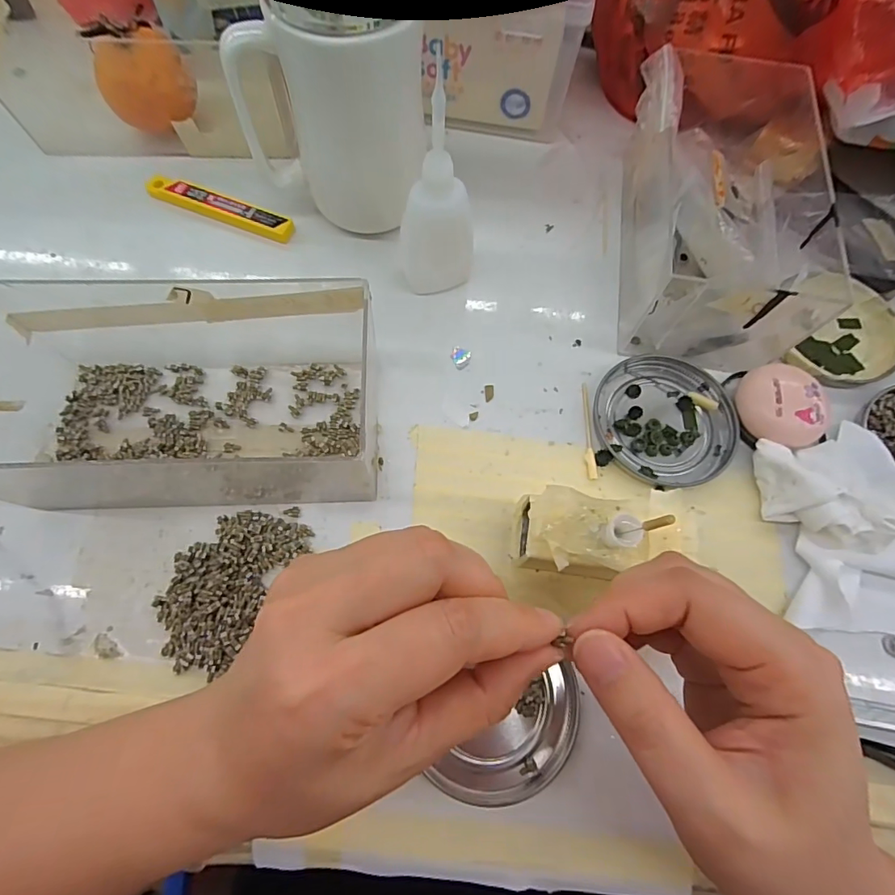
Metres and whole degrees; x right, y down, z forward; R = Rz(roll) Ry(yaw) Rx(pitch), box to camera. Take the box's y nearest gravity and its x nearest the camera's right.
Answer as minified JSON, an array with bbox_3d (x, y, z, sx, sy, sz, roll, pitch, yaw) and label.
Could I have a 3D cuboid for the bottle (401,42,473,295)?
[{"bbox_3d":[-0.005,-0.127,0.256,0.040,0.107,0.032,-1,69,-2],"label":"bottle"}]

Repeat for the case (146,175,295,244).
[{"bbox_3d":[-0.151,-0.158,0.315,0.104,0.010,0.017,22,70,6],"label":"case"}]

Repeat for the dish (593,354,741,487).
[{"bbox_3d":[0.124,-0.017,0.272,0.075,0.009,0.075,1,69,-2],"label":"dish"}]

